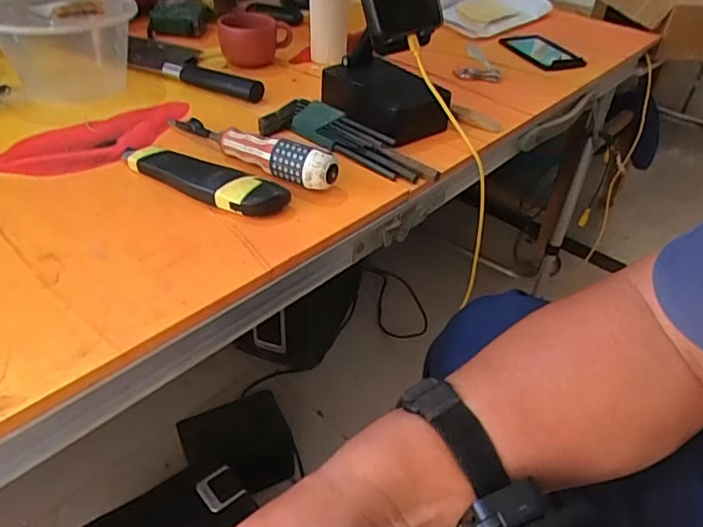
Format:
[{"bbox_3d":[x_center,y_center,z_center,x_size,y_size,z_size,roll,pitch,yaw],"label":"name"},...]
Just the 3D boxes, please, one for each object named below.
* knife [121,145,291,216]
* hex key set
[{"bbox_3d":[-0.121,-0.069,0.446,0.155,0.022,0.034,23,42,22],"label":"knife"},{"bbox_3d":[-0.003,-0.117,0.517,0.179,0.027,0.039,24,42,23],"label":"hex key set"}]

